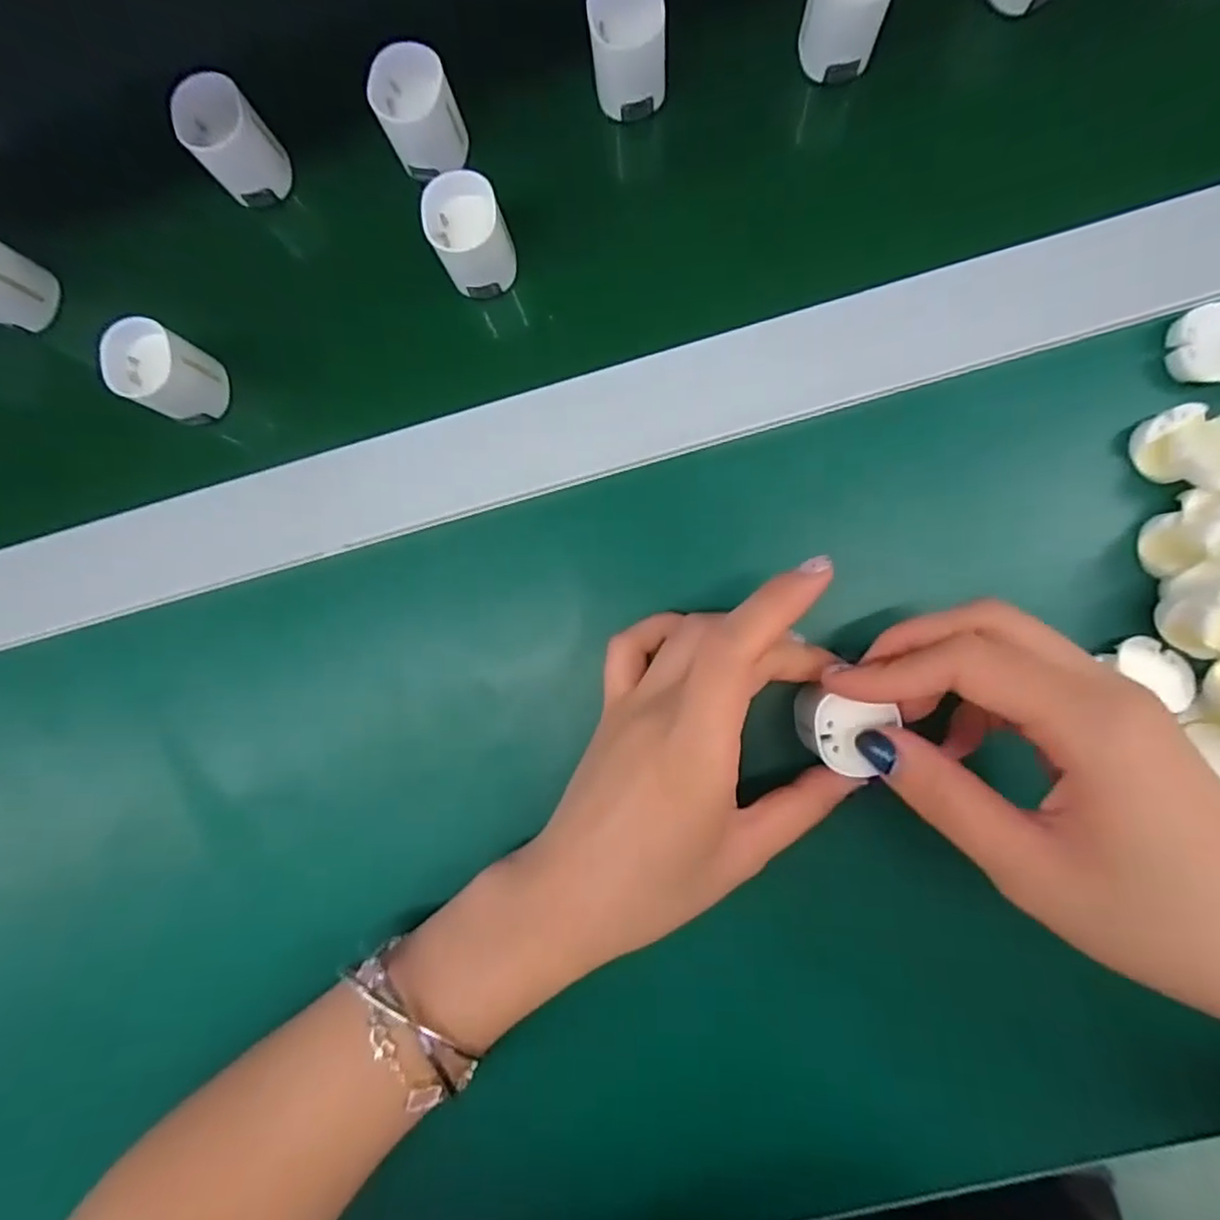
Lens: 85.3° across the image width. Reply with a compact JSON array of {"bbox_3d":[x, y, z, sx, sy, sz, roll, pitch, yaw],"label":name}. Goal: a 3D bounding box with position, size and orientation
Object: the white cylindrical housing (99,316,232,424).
[{"bbox_3d":[-0.179,-0.095,0.268,0.029,0.037,0.030,0,89,0],"label":"white cylindrical housing"}]

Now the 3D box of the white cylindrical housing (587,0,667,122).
[{"bbox_3d":[0.007,-0.216,0.255,0.028,0.034,0.028,-7,89,0],"label":"white cylindrical housing"}]

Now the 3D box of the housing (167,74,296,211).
[{"bbox_3d":[-0.153,-0.189,0.267,0.034,0.035,0.029,45,89,1],"label":"housing"}]

